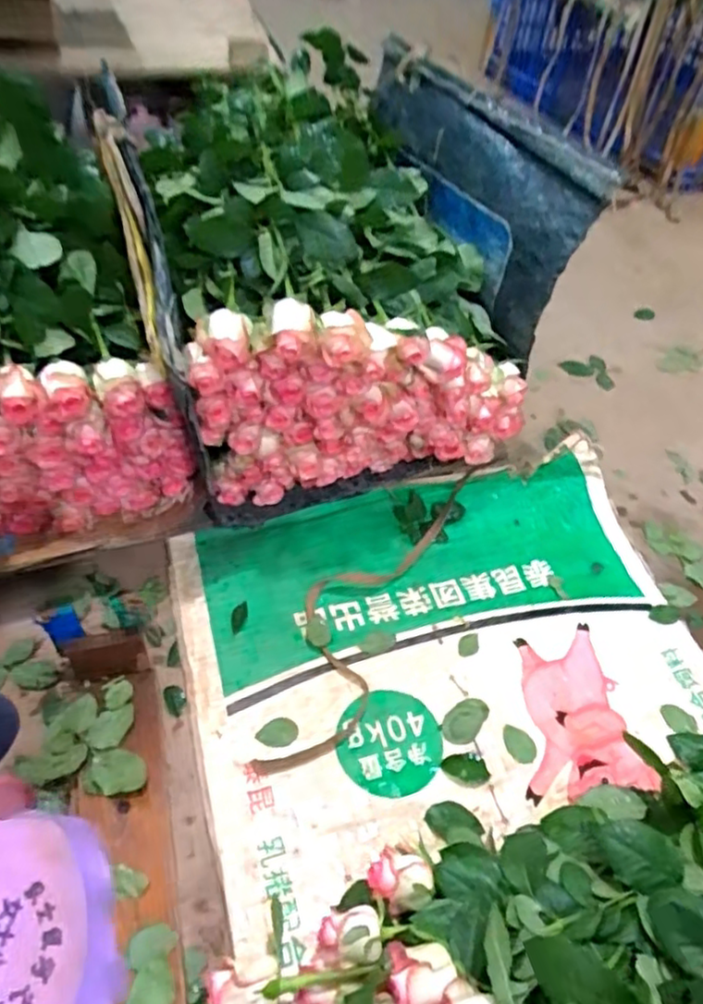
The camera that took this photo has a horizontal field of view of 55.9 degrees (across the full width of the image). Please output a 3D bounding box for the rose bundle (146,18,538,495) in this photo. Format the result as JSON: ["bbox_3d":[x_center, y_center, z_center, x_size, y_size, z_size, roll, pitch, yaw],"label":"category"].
[{"bbox_3d":[-0.052,-0.319,0.872,0.372,0.276,0.622,-10,51,-14],"label":"rose bundle"}]

